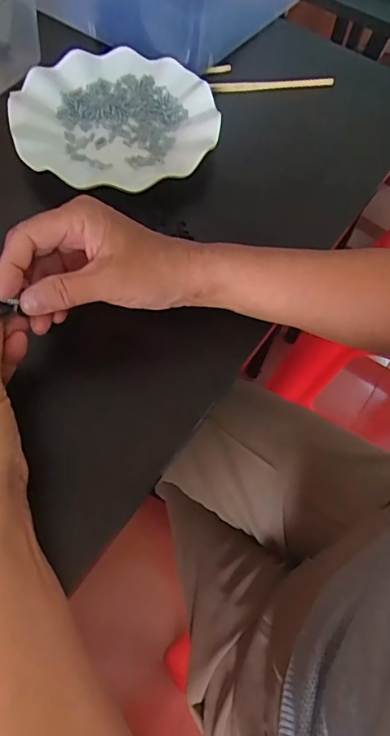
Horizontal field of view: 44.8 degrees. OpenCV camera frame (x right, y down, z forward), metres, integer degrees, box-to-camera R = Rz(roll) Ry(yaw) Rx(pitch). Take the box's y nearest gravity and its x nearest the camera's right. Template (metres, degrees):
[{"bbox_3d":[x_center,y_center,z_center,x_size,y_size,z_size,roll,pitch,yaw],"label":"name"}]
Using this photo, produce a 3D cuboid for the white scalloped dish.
[{"bbox_3d":[-0.073,-0.227,0.437,0.183,0.025,0.179,2,63,-4],"label":"white scalloped dish"}]

